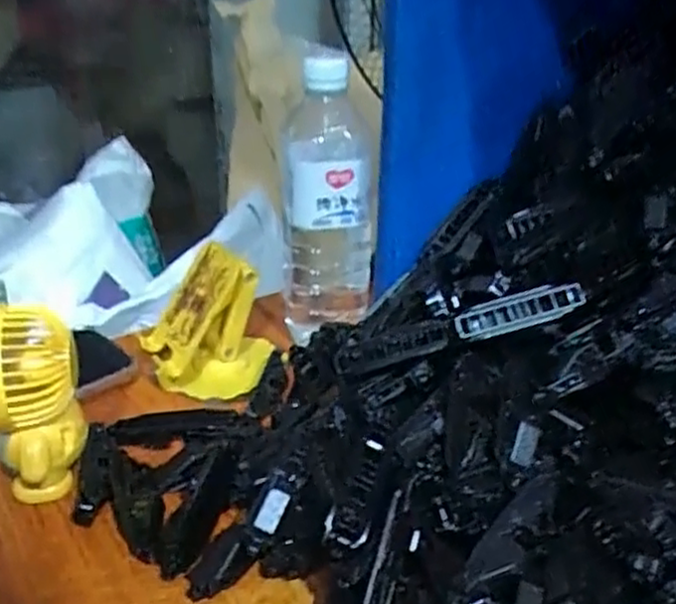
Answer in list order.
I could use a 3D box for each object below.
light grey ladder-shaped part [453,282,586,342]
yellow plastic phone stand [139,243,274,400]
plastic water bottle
[{"bbox_3d":[0.105,0.006,0.415,0.075,0.012,0.021,-16,70,-2],"label":"light grey ladder-shaped part"},{"bbox_3d":[-0.092,0.013,0.501,0.085,0.091,0.071,-5,27,-11],"label":"yellow plastic phone stand"},{"bbox_3d":[-0.008,-0.072,0.527,0.064,0.193,0.068,0,26,-2],"label":"plastic water bottle"}]

